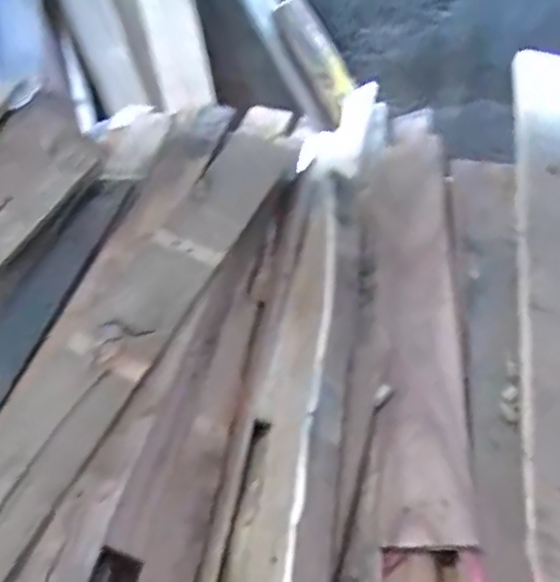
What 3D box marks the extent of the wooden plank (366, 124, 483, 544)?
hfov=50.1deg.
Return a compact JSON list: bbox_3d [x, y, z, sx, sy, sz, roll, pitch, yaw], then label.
[{"bbox_3d":[0.217,0.001,1.005,0.141,0.034,0.822,-8,47,20],"label":"wooden plank"}]

